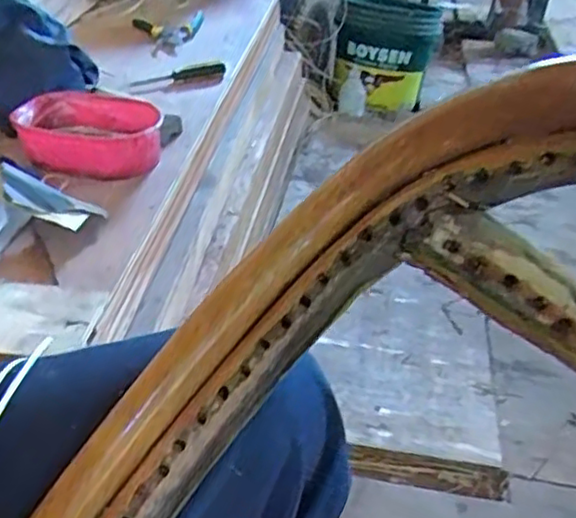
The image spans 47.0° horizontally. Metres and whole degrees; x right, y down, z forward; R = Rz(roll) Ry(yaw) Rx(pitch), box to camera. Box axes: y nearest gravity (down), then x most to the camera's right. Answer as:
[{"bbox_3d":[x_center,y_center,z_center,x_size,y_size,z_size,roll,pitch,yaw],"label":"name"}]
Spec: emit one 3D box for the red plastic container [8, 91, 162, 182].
[{"bbox_3d":[-0.249,-0.158,0.855,0.197,0.065,0.171,-5,48,1],"label":"red plastic container"}]

